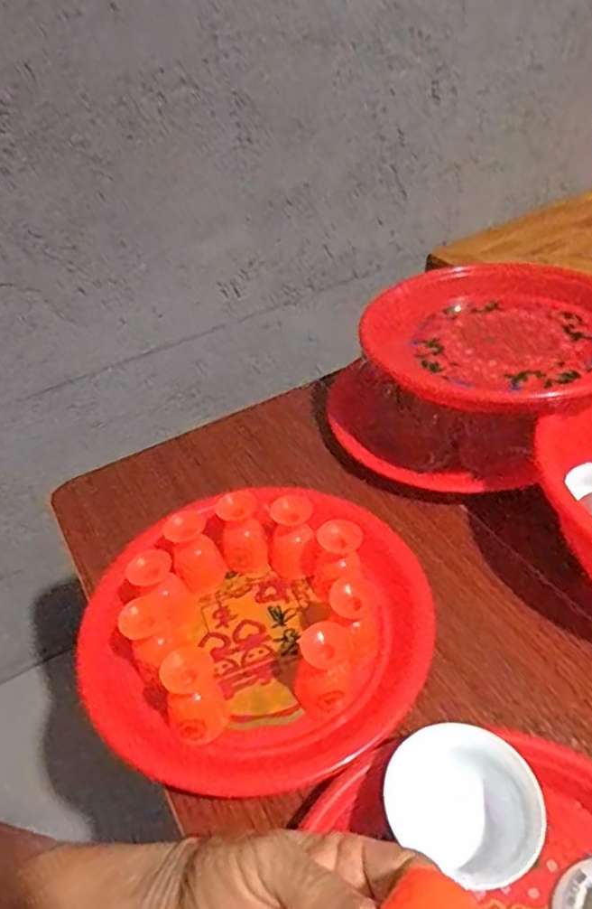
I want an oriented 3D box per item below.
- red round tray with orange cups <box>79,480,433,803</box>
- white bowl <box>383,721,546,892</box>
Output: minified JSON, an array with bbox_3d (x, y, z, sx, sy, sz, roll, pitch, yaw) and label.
[{"bbox_3d":[-0.029,0.125,0.481,0.253,0.066,0.239,-21,43,-16],"label":"red round tray with orange cups"},{"bbox_3d":[0.096,0.203,0.368,0.081,0.048,0.073,25,50,31],"label":"white bowl"}]

